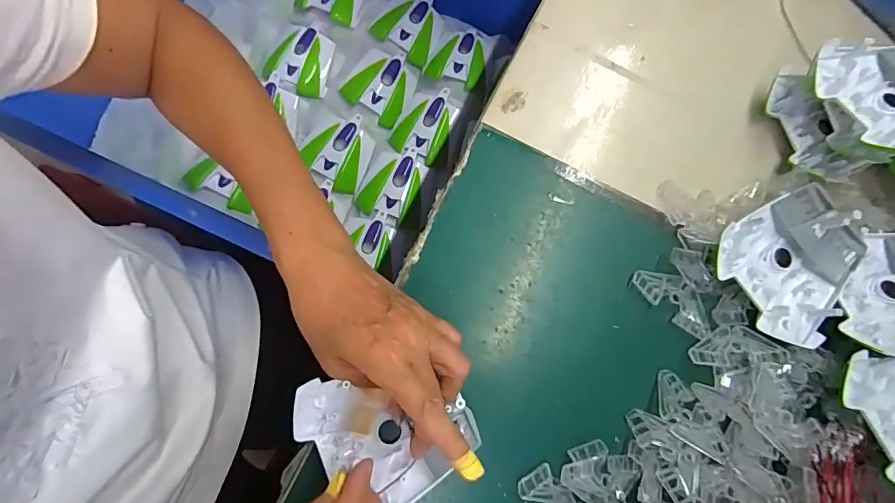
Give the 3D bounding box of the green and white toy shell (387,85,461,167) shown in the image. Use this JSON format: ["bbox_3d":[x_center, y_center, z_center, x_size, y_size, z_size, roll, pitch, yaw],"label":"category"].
[{"bbox_3d":[-0.032,-0.182,0.649,0.074,0.032,0.102,25,77,2],"label":"green and white toy shell"}]

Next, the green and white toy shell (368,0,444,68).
[{"bbox_3d":[-0.059,-0.333,0.675,0.088,0.029,0.092,23,77,2],"label":"green and white toy shell"}]

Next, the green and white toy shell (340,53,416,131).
[{"bbox_3d":[-0.091,-0.240,0.652,0.091,0.036,0.105,28,77,3],"label":"green and white toy shell"}]

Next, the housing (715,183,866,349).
[{"bbox_3d":[0.264,0.008,0.343,0.104,0.027,0.095,-30,81,-10],"label":"housing"}]

